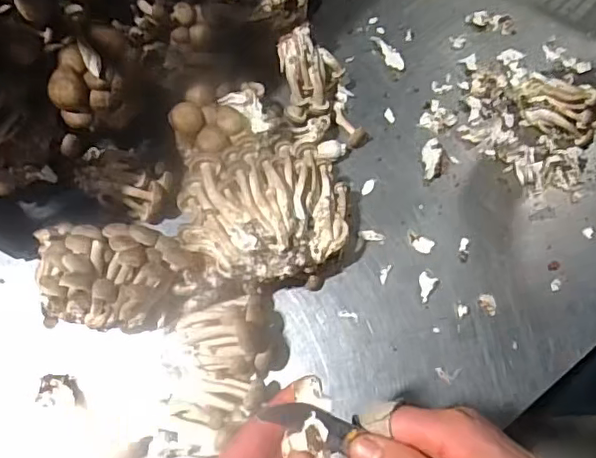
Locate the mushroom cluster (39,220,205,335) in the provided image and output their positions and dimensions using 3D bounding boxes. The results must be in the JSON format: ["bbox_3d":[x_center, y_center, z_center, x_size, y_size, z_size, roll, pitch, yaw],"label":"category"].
[{"bbox_3d":[-0.180,0.048,0.553,0.151,0.114,0.103,13,73,1],"label":"mushroom cluster"}]

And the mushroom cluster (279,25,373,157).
[{"bbox_3d":[0.028,-0.153,0.648,0.084,0.086,0.126,-12,72,-5],"label":"mushroom cluster"}]

